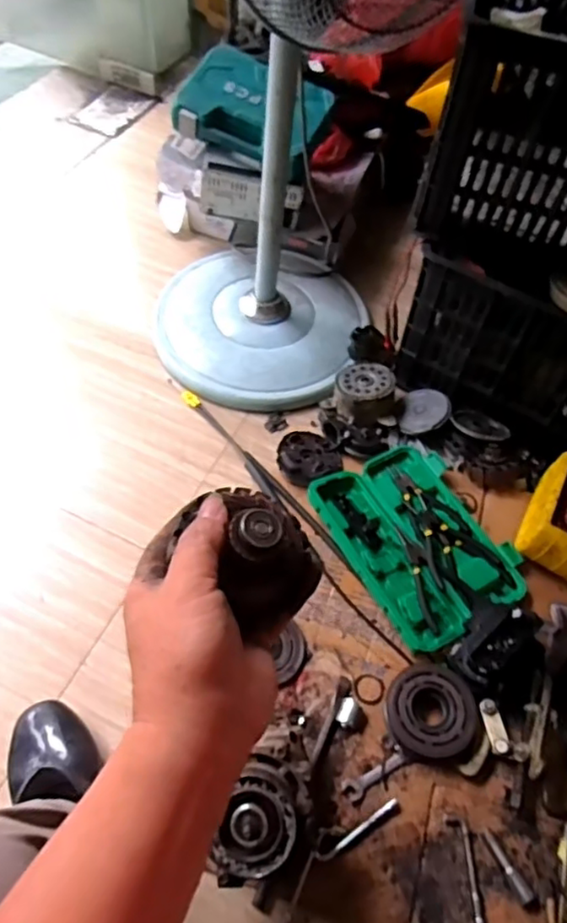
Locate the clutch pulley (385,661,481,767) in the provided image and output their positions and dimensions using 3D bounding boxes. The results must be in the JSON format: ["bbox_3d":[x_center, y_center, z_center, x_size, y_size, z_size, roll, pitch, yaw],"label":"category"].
[{"bbox_3d":[0.185,0.311,0.789,0.108,0.042,0.116,2,57,-3],"label":"clutch pulley"}]

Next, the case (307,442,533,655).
[{"bbox_3d":[0.193,0.110,0.922,0.219,0.035,0.290,-25,62,-19],"label":"case"}]

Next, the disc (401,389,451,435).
[{"bbox_3d":[0.231,-0.086,1.044,0.082,0.007,0.090,-16,47,18],"label":"disc"}]

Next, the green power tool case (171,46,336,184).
[{"bbox_3d":[-0.049,-0.597,1.090,0.241,0.091,0.201,19,58,8],"label":"green power tool case"}]

